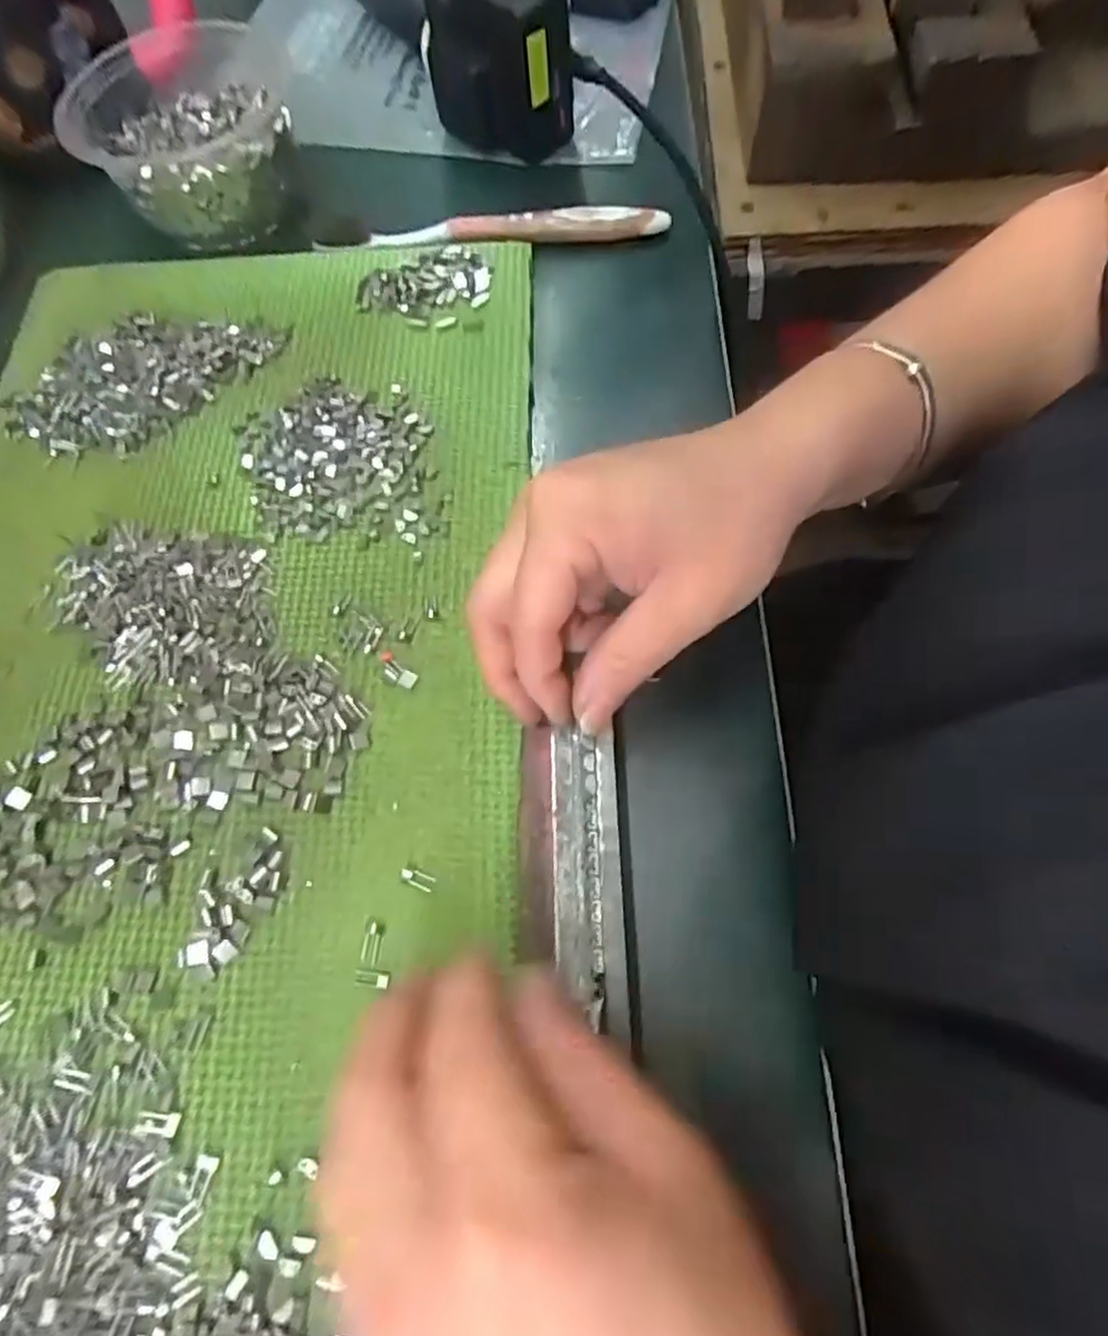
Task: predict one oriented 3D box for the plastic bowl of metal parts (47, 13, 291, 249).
[{"bbox_3d":[-0.191,-0.277,0.370,0.109,0.050,0.115,-11,67,-2],"label":"plastic bowl of metal parts"}]

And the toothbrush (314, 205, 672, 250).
[{"bbox_3d":[-0.032,-0.226,0.366,0.179,0.014,0.014,0,67,3],"label":"toothbrush"}]

